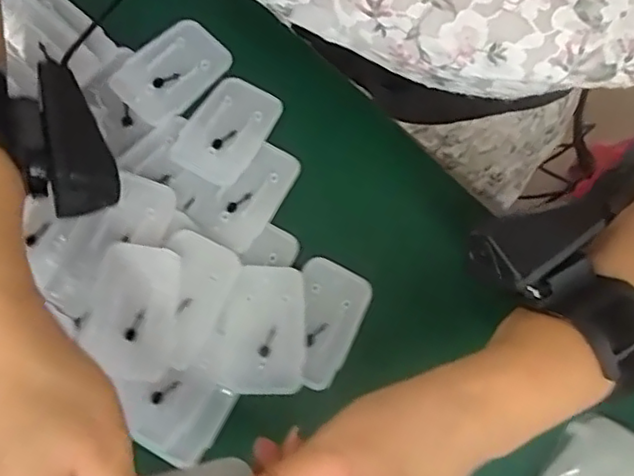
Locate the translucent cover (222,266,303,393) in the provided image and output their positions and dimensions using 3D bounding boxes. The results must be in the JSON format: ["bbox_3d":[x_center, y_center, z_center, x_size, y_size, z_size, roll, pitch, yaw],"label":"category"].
[{"bbox_3d":[-0.030,0.051,0.344,0.043,0.004,0.069,4,82,-15],"label":"translucent cover"}]

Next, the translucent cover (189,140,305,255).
[{"bbox_3d":[-0.044,-0.028,0.360,0.044,0.004,0.066,30,80,5],"label":"translucent cover"}]

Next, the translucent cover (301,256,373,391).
[{"bbox_3d":[0.003,0.049,0.356,0.042,0.007,0.069,25,79,4],"label":"translucent cover"}]

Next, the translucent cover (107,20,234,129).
[{"bbox_3d":[-0.088,-0.102,0.375,0.045,0.008,0.067,41,81,7],"label":"translucent cover"}]

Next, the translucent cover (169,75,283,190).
[{"bbox_3d":[-0.053,-0.065,0.370,0.045,0.008,0.067,28,80,5],"label":"translucent cover"}]

